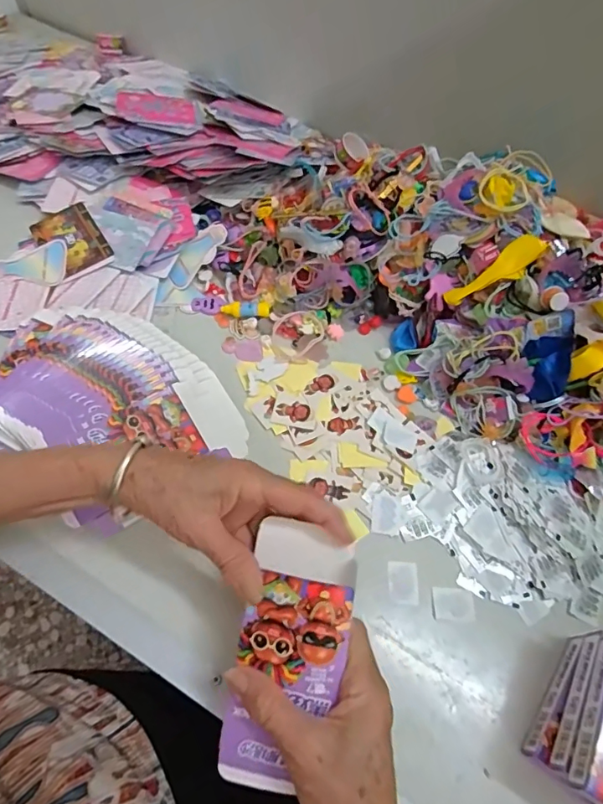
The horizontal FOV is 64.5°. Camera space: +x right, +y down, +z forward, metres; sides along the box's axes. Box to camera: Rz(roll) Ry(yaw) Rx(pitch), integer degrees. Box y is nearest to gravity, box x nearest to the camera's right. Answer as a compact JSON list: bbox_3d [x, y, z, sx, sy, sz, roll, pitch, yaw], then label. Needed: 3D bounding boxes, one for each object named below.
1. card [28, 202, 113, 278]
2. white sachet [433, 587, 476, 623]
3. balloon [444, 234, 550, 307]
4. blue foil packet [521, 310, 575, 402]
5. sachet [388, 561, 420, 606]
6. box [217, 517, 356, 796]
[{"bbox_3d":[-0.245,-0.172,0.507,0.062,0.008,0.086,-27,66,-20],"label":"card"},{"bbox_3d":[0.117,0.156,0.369,0.032,0.005,0.024,5,60,-3],"label":"white sachet"},{"bbox_3d":[0.187,-0.123,0.452,0.110,0.026,0.031,-33,66,3],"label":"balloon"},{"bbox_3d":[0.221,-0.041,0.430,0.039,0.019,0.081,9,83,1],"label":"blue foil packet"},{"bbox_3d":[0.080,0.141,0.373,0.022,0.004,0.031,3,60,-4],"label":"sachet"},{"bbox_3d":[-0.010,0.150,0.287,0.065,0.027,0.145,15,73,4],"label":"box"}]

